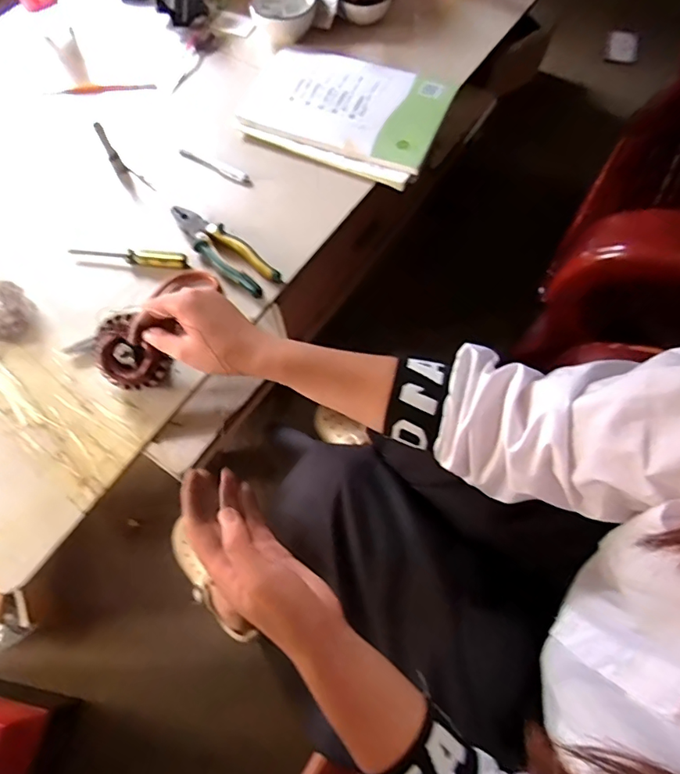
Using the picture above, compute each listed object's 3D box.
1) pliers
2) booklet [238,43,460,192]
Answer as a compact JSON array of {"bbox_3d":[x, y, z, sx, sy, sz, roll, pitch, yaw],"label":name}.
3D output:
[{"bbox_3d":[-0.161,-0.188,0.671,0.182,0.026,0.052,38,73,16],"label":"pliers"},{"bbox_3d":[0.007,-0.435,0.764,0.303,0.026,0.220,21,69,10],"label":"booklet"}]

